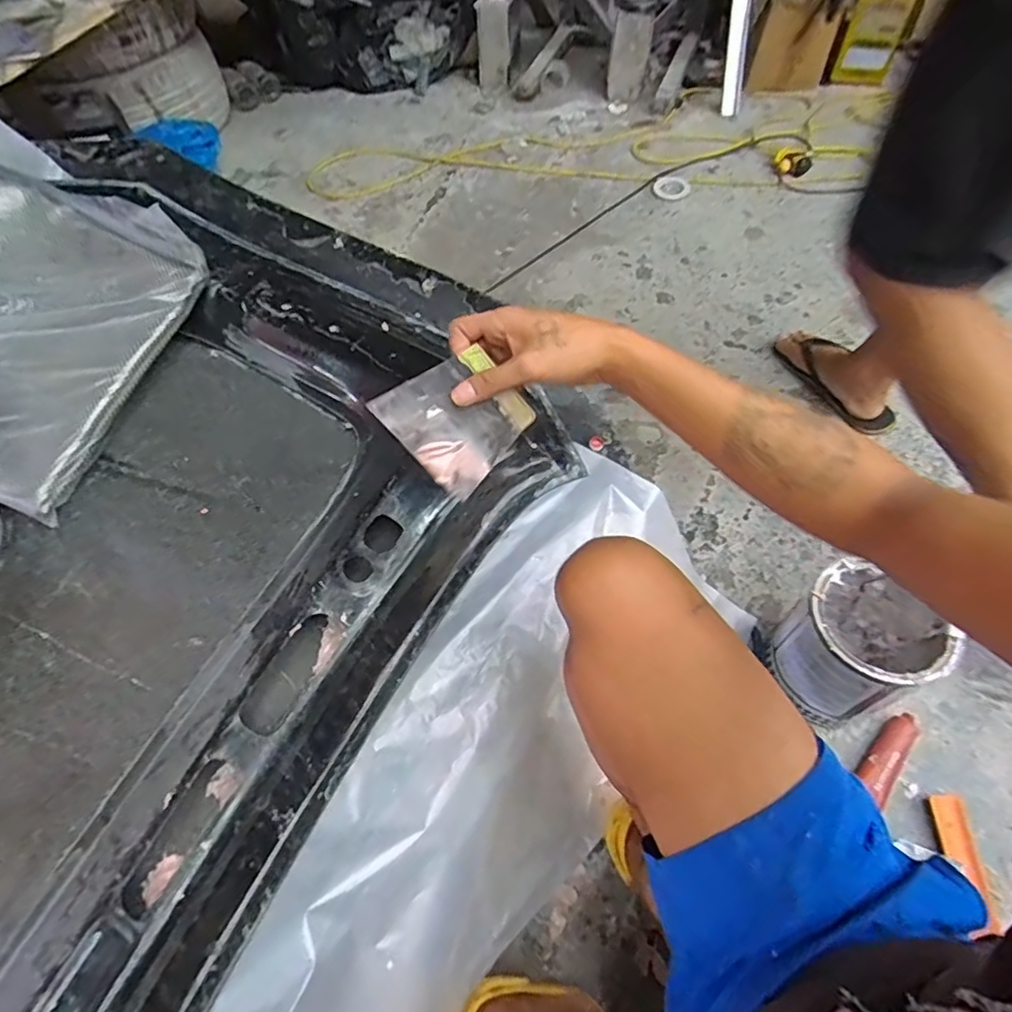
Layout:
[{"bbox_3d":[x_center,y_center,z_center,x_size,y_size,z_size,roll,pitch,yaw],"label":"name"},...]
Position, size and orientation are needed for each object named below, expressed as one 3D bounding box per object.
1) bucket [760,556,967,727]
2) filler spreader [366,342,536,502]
[{"bbox_3d":[0.461,0.188,0.791,0.160,0.205,0.152,-2,57,3],"label":"bucket"},{"bbox_3d":[-0.039,-0.072,0.483,0.097,0.107,0.008,-41,25,7],"label":"filler spreader"}]

